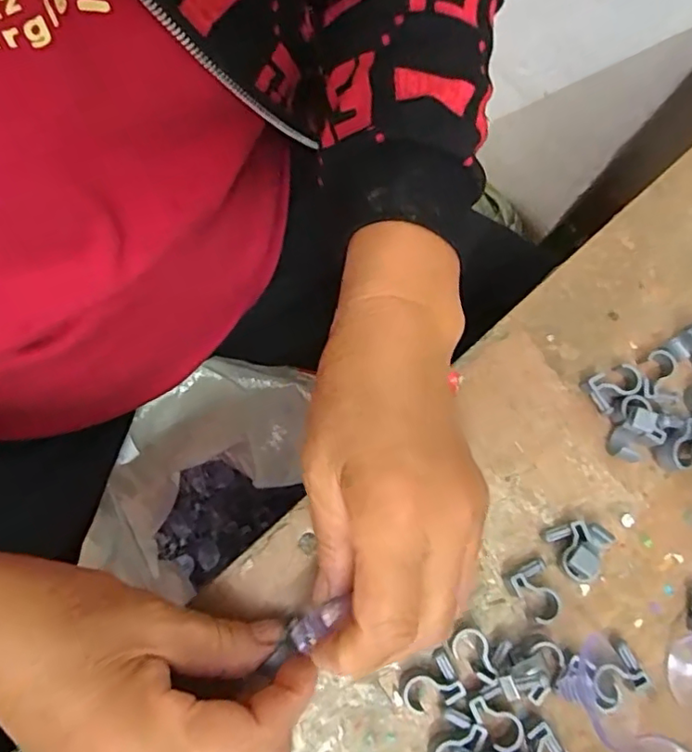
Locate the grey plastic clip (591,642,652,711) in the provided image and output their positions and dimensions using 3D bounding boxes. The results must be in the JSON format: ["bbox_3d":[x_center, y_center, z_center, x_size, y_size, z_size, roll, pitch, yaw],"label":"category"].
[{"bbox_3d":[0.114,0.127,0.242,0.025,0.008,0.019,-20,79,-8],"label":"grey plastic clip"}]

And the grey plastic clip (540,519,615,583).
[{"bbox_3d":[0.105,0.075,0.252,0.023,0.019,0.023,-27,80,-9],"label":"grey plastic clip"}]

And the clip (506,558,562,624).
[{"bbox_3d":[0.083,0.096,0.250,0.021,0.011,0.025,-22,80,-8],"label":"clip"}]

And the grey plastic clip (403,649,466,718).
[{"bbox_3d":[0.036,0.131,0.240,0.025,0.010,0.019,-34,82,-11],"label":"grey plastic clip"}]

